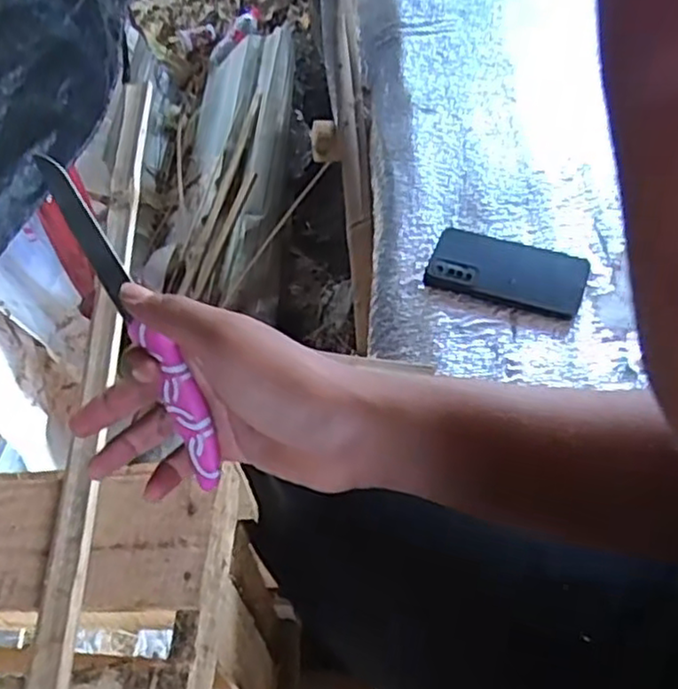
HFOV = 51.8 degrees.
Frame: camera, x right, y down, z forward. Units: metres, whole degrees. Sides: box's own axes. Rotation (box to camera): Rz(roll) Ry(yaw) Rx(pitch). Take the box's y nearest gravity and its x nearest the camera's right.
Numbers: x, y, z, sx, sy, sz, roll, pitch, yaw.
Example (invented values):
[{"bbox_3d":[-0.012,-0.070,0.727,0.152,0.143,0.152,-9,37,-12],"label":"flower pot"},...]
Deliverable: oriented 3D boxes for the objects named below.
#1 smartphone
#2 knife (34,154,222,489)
[{"bbox_3d":[0.175,-0.078,0.725,0.155,0.008,0.082,15,58,13],"label":"smartphone"},{"bbox_3d":[-0.096,-0.009,0.337,0.019,0.015,0.174,-29,99,-15],"label":"knife"}]

